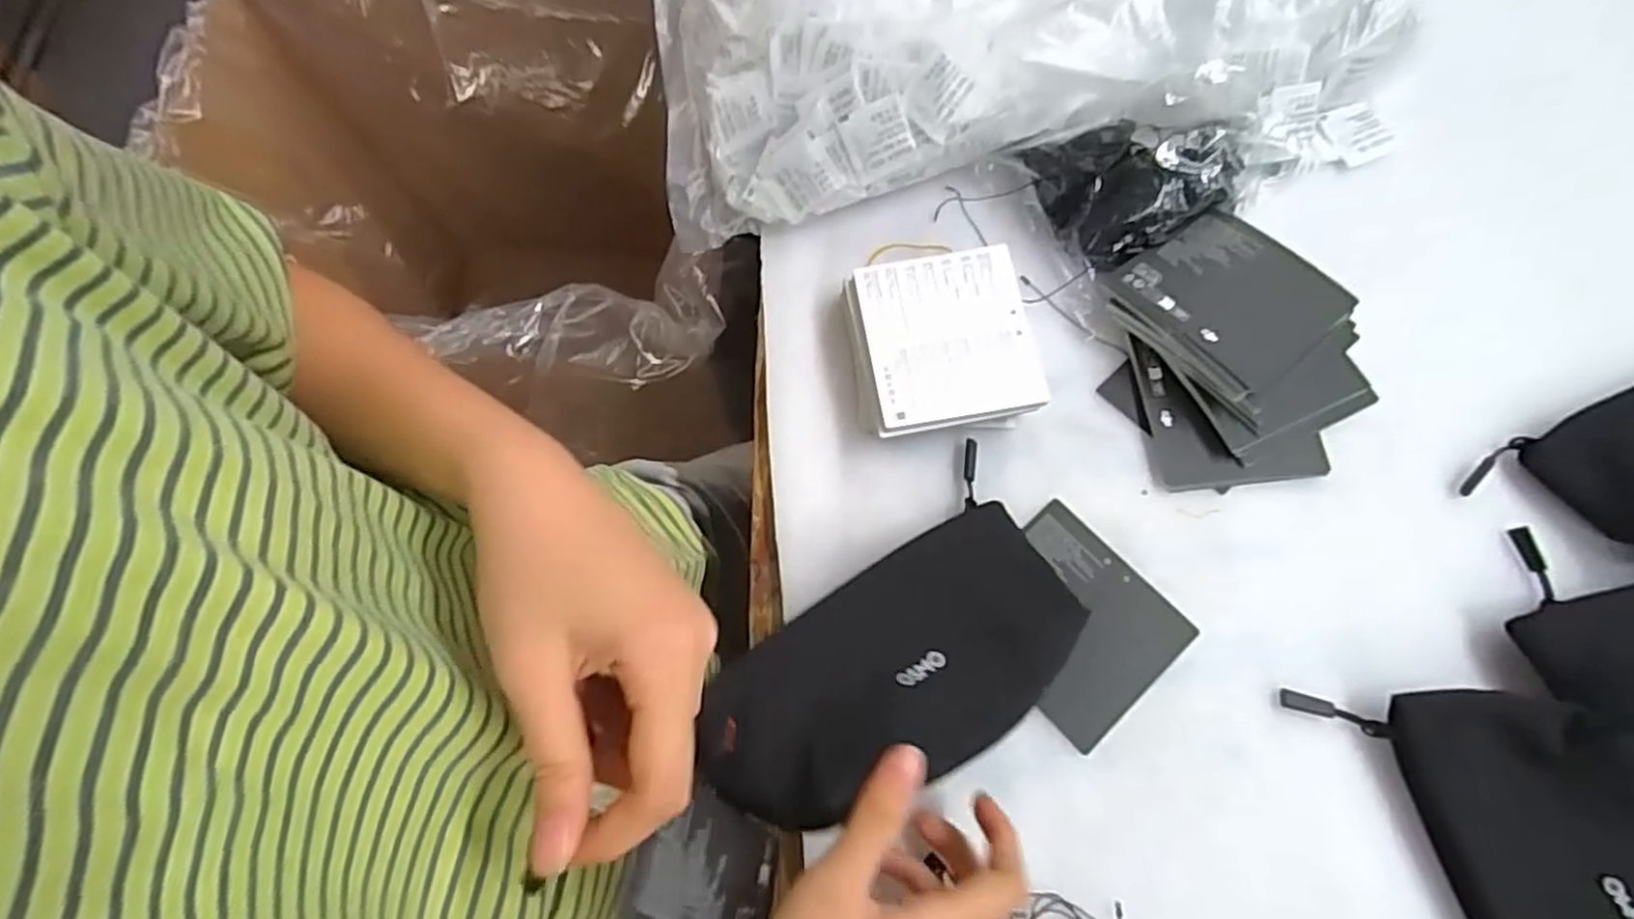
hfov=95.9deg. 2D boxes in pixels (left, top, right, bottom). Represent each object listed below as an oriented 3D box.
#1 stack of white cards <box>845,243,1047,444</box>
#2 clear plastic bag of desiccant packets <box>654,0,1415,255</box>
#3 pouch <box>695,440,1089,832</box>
[{"bbox_3d":[0.070,-0.064,0.427,0.097,0.035,0.101,-9,71,0],"label":"stack of white cards"},{"bbox_3d":[0.112,-0.344,0.491,0.445,0.073,0.339,-8,71,0],"label":"clear plastic bag of desiccant packets"},{"bbox_3d":[0.042,0.092,0.341,0.195,0.042,0.098,-28,73,-23],"label":"pouch"}]

